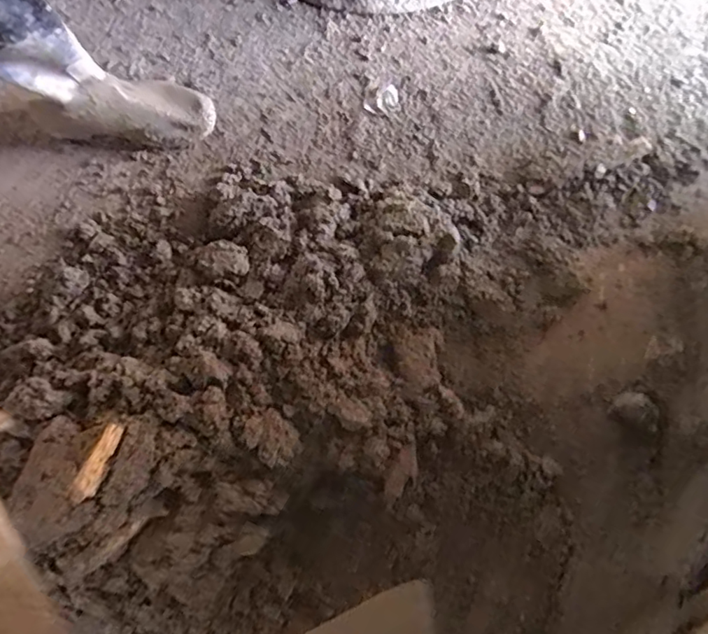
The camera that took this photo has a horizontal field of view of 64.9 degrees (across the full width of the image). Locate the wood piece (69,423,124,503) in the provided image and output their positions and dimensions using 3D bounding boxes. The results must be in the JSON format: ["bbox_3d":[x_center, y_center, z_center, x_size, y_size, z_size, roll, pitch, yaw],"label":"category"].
[{"bbox_3d":[-0.269,0.152,0.582,0.023,0.009,0.083,21,77,2],"label":"wood piece"}]

